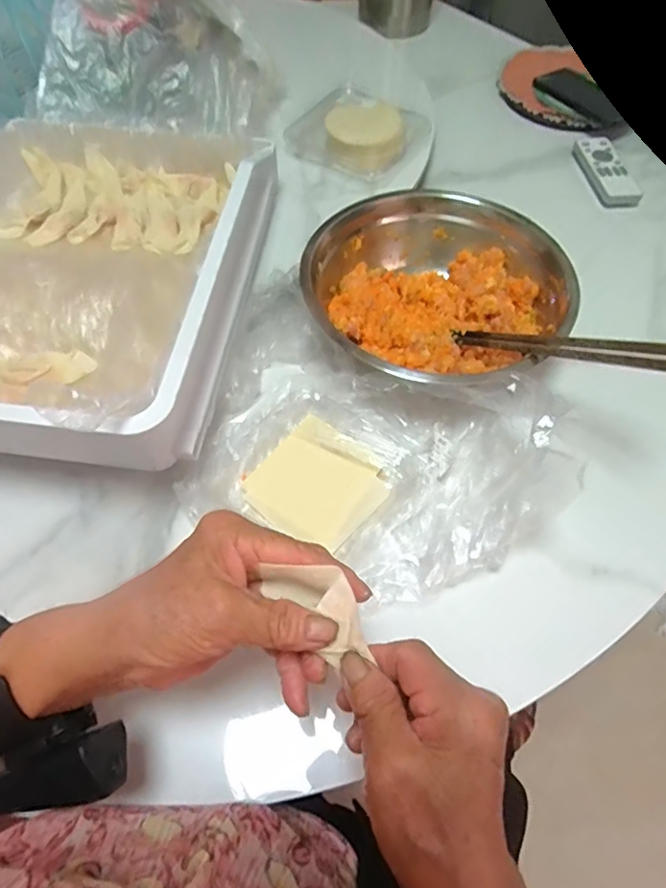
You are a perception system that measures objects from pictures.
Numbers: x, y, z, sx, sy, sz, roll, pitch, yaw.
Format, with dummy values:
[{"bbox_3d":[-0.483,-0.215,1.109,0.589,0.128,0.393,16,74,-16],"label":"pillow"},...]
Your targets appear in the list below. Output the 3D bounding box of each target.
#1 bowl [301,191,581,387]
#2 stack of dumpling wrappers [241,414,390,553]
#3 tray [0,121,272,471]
[{"bbox_3d":[0.085,-0.135,0.485,0.209,0.068,0.205,1,59,-1],"label":"bowl"},{"bbox_3d":[-0.013,0.031,0.422,0.093,0.012,0.091,39,66,20],"label":"stack of dumpling wrappers"},{"bbox_3d":[-0.225,-0.160,0.449,0.298,0.070,0.363,7,59,3],"label":"tray"}]

